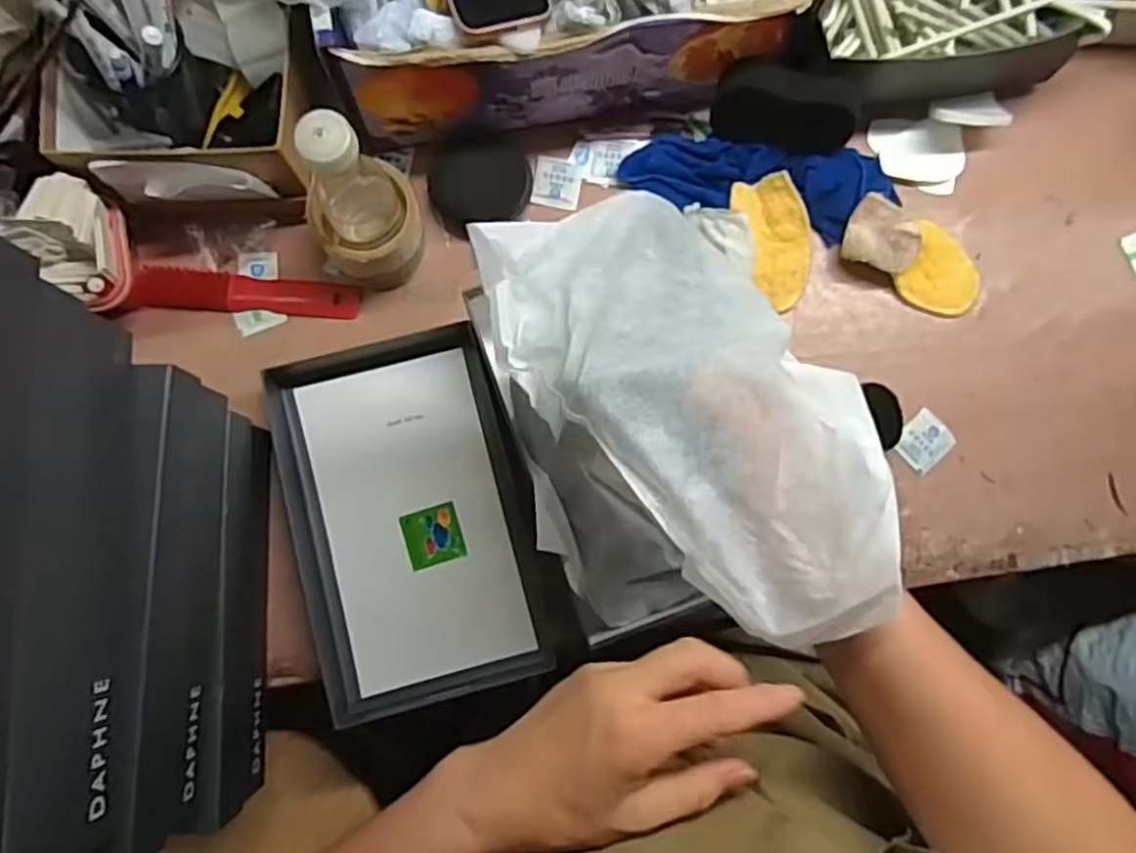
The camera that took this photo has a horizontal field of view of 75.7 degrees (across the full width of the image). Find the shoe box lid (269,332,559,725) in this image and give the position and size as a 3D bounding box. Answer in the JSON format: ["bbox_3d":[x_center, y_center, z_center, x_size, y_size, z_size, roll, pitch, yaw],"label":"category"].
[{"bbox_3d":[-0.134,0.078,0.633,0.198,0.027,0.306,-13,83,-4],"label":"shoe box lid"}]

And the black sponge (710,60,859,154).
[{"bbox_3d":[0.192,-0.280,0.647,0.122,0.044,0.050,14,82,-1],"label":"black sponge"}]

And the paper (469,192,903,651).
[{"bbox_3d":[0.051,-0.031,0.402,0.169,0.082,0.298,-10,49,-7],"label":"paper"}]

